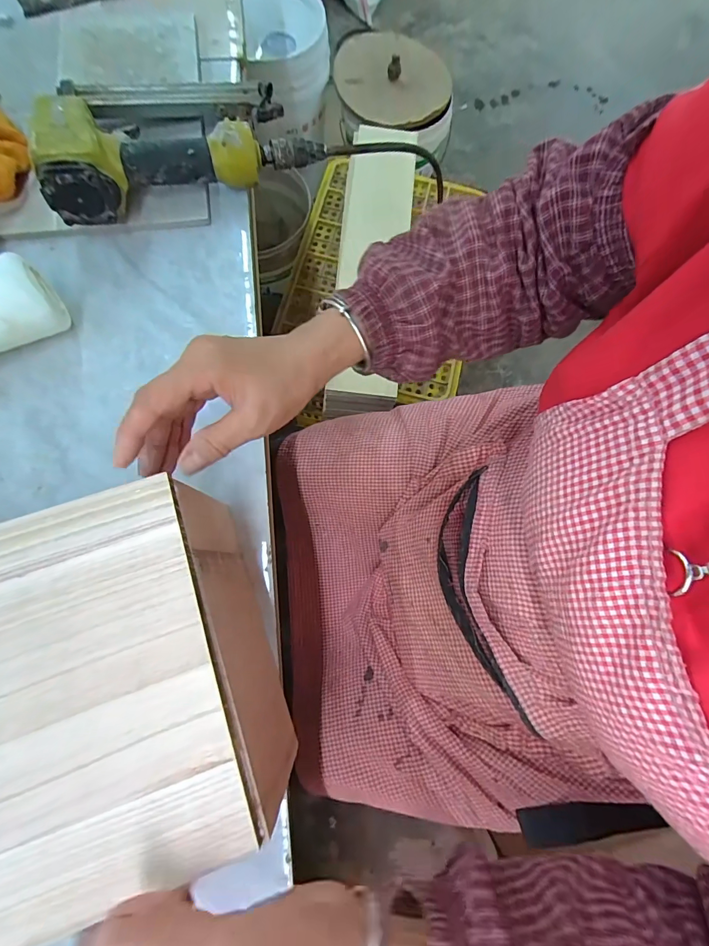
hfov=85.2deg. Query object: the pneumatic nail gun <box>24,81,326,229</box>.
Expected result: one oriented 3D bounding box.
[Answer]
[{"bbox_3d":[-0.179,-0.340,0.386,0.250,0.083,0.138,-24,79,-8],"label":"pneumatic nail gun"}]

